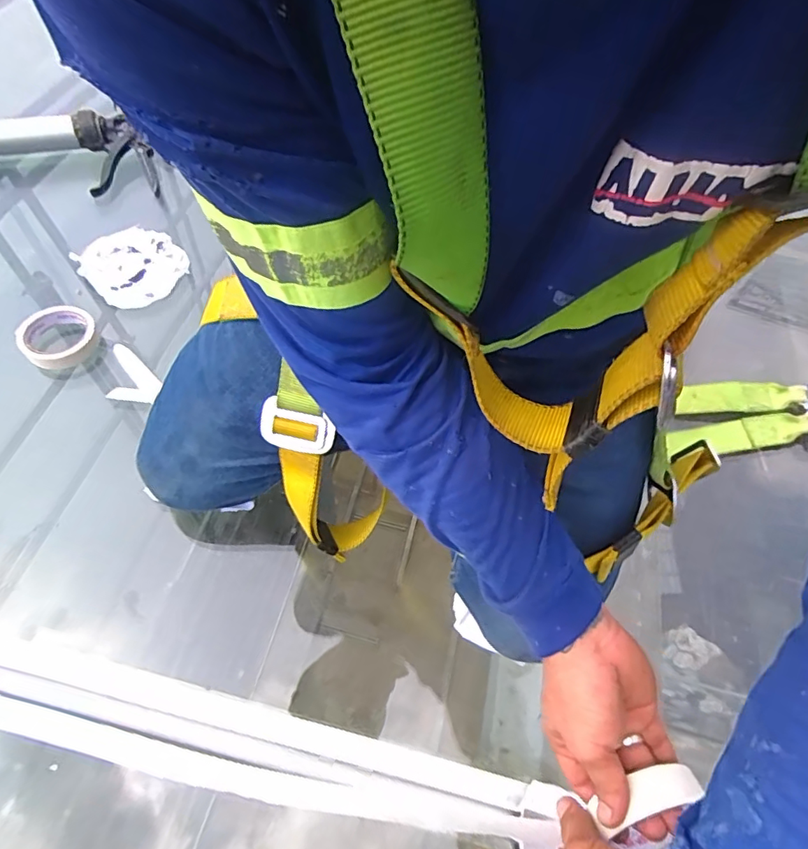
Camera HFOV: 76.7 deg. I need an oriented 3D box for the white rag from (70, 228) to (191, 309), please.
[{"bbox_3d":[-0.421,-0.253,0.791,0.150,0.023,0.142,39,63,19],"label":"white rag"}]

